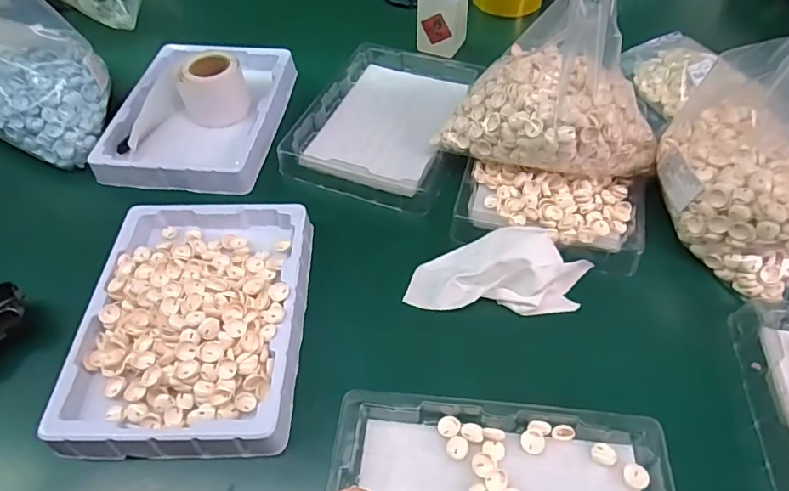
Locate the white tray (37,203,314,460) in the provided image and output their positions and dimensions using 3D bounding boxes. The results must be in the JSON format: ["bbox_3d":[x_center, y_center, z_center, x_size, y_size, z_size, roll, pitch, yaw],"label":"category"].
[{"bbox_3d":[-0.161,0.054,0.427,0.169,0.041,0.219,-1,53,2],"label":"white tray"}]

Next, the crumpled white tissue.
[{"bbox_3d":[0.090,0.021,0.444,0.150,0.046,0.059,4,53,6],"label":"crumpled white tissue"}]

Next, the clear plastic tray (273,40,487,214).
[{"bbox_3d":[-0.004,-0.147,0.585,0.170,0.031,0.227,17,55,15],"label":"clear plastic tray"}]

